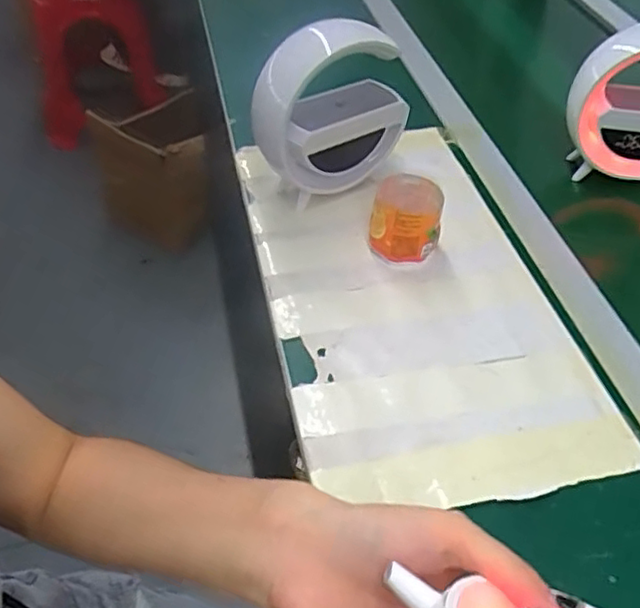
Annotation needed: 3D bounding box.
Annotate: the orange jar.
[{"bbox_3d":[0.077,-0.076,0.576,0.061,0.065,0.065,1,47,-1],"label":"orange jar"}]

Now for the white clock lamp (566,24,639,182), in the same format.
[{"bbox_3d":[0.330,-0.200,0.649,0.142,0.156,0.061,19,49,15],"label":"white clock lamp"}]

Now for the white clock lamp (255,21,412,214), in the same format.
[{"bbox_3d":[0.002,-0.185,0.613,0.134,0.163,0.091,-23,52,-21],"label":"white clock lamp"}]

